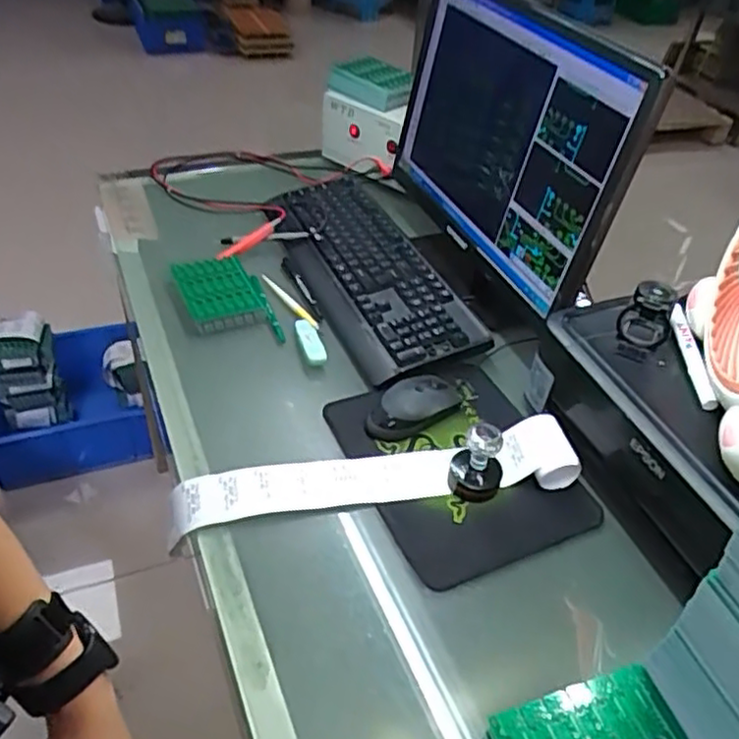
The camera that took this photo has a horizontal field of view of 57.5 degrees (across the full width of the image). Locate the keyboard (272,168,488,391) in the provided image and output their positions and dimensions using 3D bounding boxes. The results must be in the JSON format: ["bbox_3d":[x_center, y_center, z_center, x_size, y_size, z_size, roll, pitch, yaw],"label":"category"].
[{"bbox_3d":[-0.013,-0.149,0.926,0.161,0.033,0.443,-14,45,-20],"label":"keyboard"}]

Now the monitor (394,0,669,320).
[{"bbox_3d":[0.150,-0.296,0.816,0.069,0.308,0.484,-9,44,-16],"label":"monitor"}]

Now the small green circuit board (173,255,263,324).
[{"bbox_3d":[-0.196,-0.099,0.870,0.088,0.023,0.123,-12,45,-19],"label":"small green circuit board"}]

